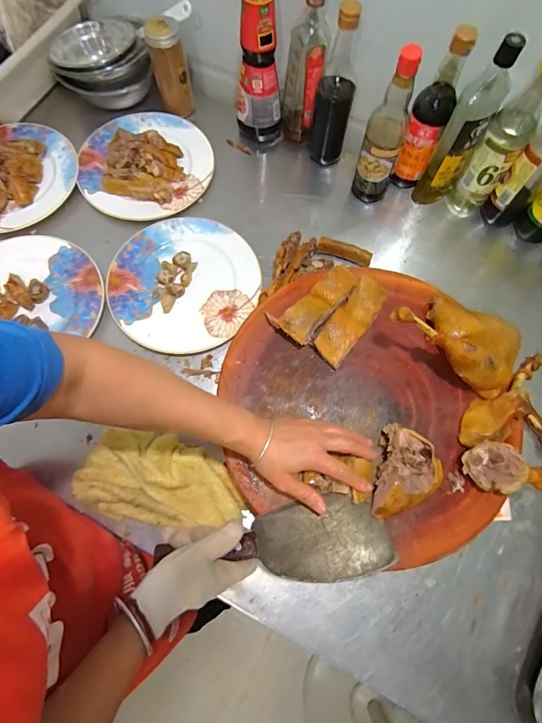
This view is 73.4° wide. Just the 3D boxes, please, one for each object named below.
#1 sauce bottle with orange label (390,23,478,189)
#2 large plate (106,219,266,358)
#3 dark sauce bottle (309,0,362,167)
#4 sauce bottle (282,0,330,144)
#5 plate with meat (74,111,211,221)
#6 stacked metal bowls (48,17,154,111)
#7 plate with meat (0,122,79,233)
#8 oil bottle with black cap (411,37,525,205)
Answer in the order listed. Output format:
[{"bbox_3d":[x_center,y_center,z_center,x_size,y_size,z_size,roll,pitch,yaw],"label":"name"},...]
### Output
[{"bbox_3d":[0.255,-0.390,0.598,0.061,0.240,0.054,23,73,7],"label":"sauce bottle with orange label"},{"bbox_3d":[-0.146,-0.137,0.624,0.244,0.021,0.251,0,72,-1],"label":"large plate"},{"bbox_3d":[0.110,-0.458,0.620,0.064,0.241,0.064,7,72,1],"label":"dark sauce bottle"},{"bbox_3d":[0.056,-0.495,0.613,0.067,0.237,0.053,4,72,0],"label":"sauce bottle"},{"bbox_3d":[-0.239,-0.384,0.685,0.244,0.038,0.243,0,72,-1],"label":"plate with meat"},{"bbox_3d":[-0.334,-0.592,0.724,0.177,0.085,0.155,-16,73,-6],"label":"stacked metal bowls"},{"bbox_3d":[-0.495,-0.351,0.675,0.250,0.029,0.242,0,72,-1],"label":"plate with meat"},{"bbox_3d":[0.308,-0.364,0.587,0.055,0.263,0.072,33,74,9],"label":"oil bottle with black cap"}]

